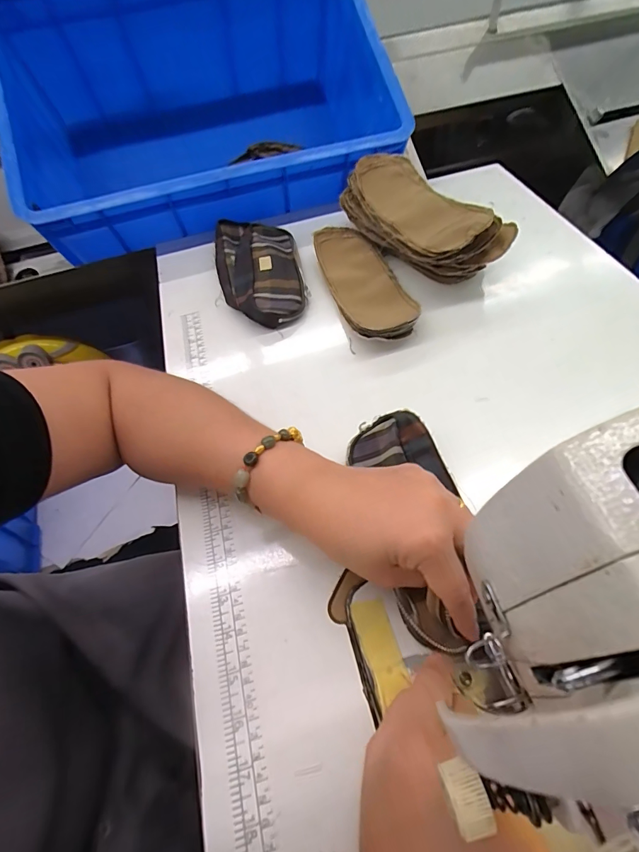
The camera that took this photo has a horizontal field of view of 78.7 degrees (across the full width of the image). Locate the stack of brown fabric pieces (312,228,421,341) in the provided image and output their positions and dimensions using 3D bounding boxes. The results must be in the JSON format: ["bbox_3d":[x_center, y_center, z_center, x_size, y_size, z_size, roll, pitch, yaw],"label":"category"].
[{"bbox_3d":[0.052,-0.172,0.465,0.078,0.027,0.194,-15,56,-6],"label":"stack of brown fabric pieces"}]

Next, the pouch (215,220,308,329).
[{"bbox_3d":[-0.077,-0.203,0.500,0.101,0.028,0.209,-11,55,-4],"label":"pouch"}]

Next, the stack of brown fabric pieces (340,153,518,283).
[{"bbox_3d":[0.119,-0.247,0.477,0.106,0.071,0.217,-32,59,-15],"label":"stack of brown fabric pieces"}]

